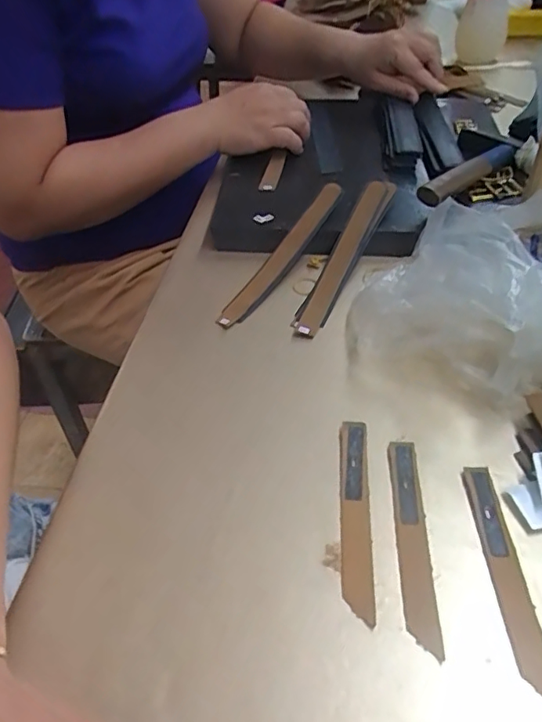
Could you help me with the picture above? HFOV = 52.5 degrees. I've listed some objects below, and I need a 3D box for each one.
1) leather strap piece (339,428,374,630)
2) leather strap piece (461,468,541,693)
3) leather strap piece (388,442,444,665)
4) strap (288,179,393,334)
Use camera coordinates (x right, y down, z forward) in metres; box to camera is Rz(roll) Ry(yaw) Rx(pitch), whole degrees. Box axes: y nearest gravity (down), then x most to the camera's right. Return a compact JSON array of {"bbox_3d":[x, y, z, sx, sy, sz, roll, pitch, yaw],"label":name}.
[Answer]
[{"bbox_3d":[0.049,0.087,0.322,0.016,0.005,0.123,1,45,5],"label":"leather strap piece"},{"bbox_3d":[0.126,0.112,0.295,0.015,0.005,0.123,-3,45,1],"label":"leather strap piece"},{"bbox_3d":[0.080,0.099,0.310,0.016,0.006,0.122,0,45,4],"label":"leather strap piece"},{"bbox_3d":[0.064,-0.091,0.478,0.028,0.018,0.180,19,64,21],"label":"strap"}]

